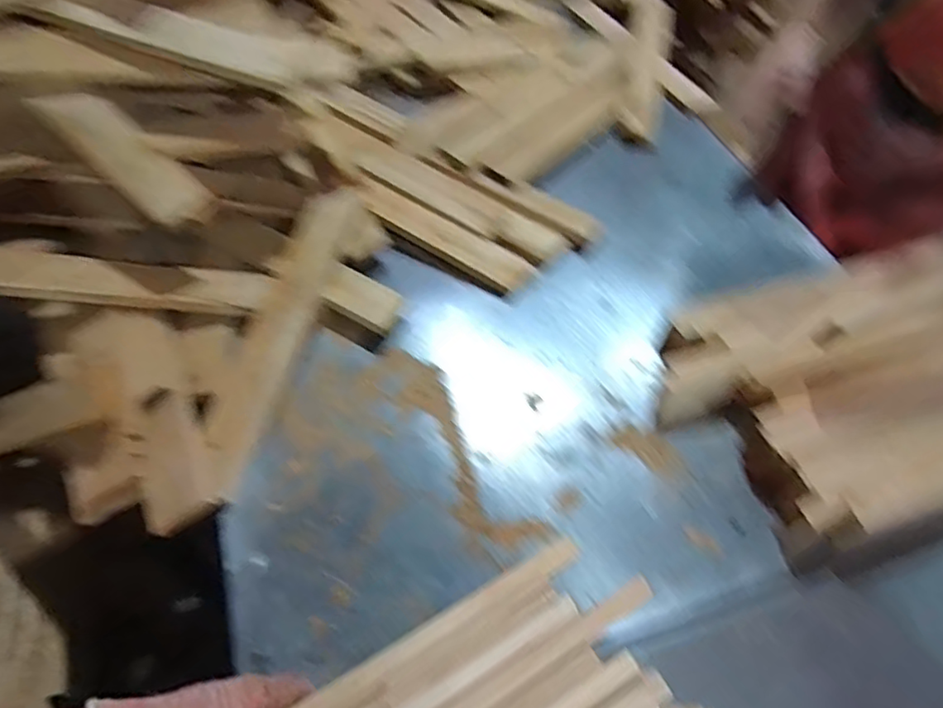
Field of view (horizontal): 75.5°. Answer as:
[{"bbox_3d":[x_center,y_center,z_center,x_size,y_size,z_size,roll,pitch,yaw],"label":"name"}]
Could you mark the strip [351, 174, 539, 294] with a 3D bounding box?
[{"bbox_3d":[-0.045,-0.189,0.956,0.300,0.019,0.070,29,56,-2],"label":"strip"}]

